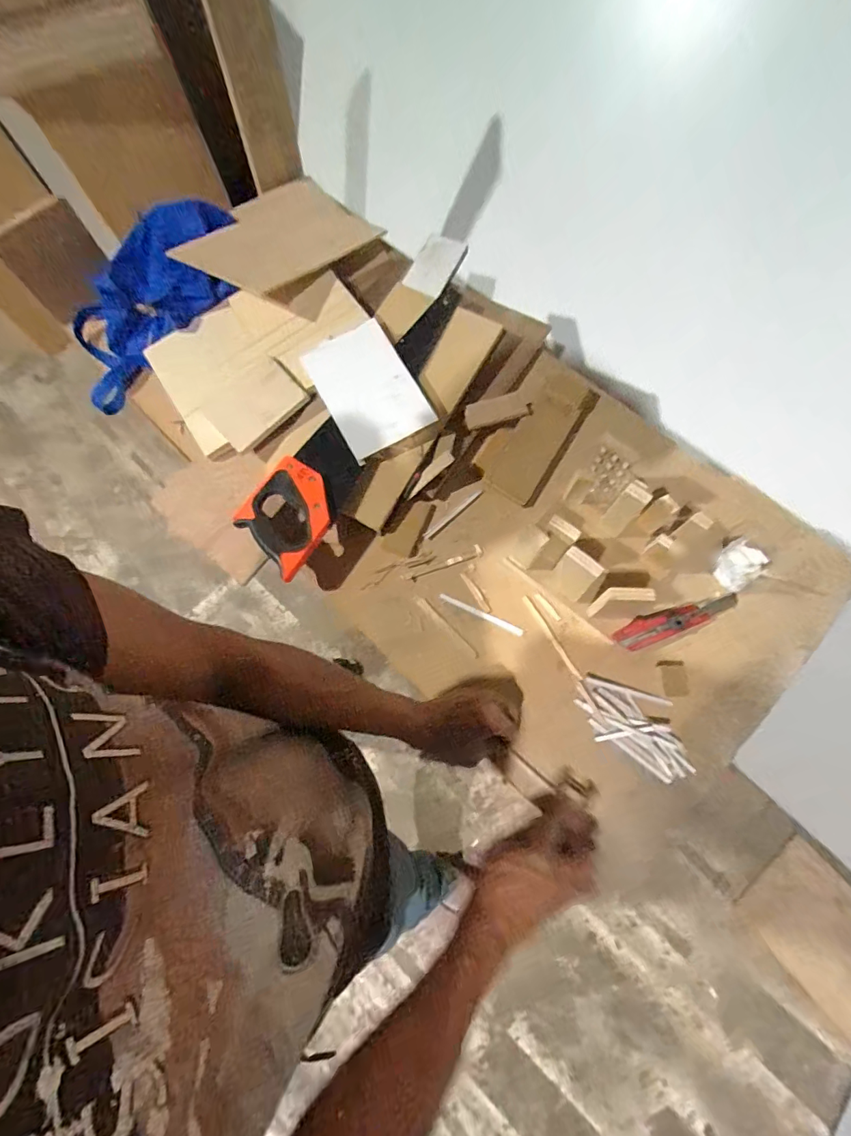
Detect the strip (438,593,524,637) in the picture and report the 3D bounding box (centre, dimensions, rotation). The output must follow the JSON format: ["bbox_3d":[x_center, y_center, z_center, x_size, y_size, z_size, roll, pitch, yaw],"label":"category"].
[{"bbox_3d":[0.073,0.060,0.601,0.116,0.004,0.010,26,73,9],"label":"strip"}]

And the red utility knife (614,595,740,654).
[{"bbox_3d":[0.325,0.065,0.582,0.173,0.024,0.036,-19,70,-4],"label":"red utility knife"}]

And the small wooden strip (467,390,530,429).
[{"bbox_3d":[0.103,-0.228,0.665,0.092,0.012,0.039,-15,70,-3],"label":"small wooden strip"}]

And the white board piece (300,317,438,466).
[{"bbox_3d":[-0.080,-0.246,0.628,0.120,0.014,0.164,-30,85,2],"label":"white board piece"}]

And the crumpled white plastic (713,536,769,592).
[{"bbox_3d":[0.409,-0.004,0.598,0.052,0.031,0.053,-34,72,-9],"label":"crumpled white plastic"}]

